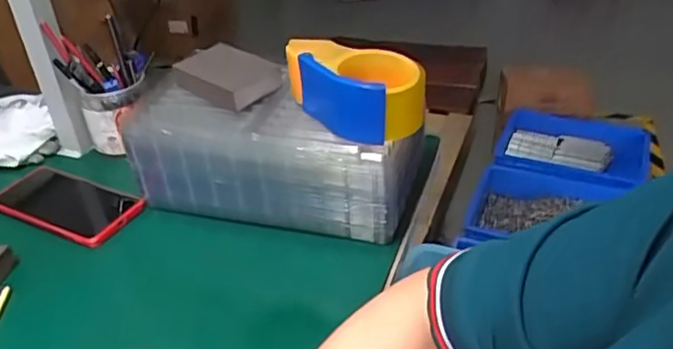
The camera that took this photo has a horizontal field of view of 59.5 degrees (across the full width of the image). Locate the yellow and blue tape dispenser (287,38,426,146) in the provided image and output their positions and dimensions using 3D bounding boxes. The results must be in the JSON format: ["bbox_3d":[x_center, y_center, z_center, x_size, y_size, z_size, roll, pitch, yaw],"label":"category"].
[{"bbox_3d":[0.017,-0.077,0.552,0.130,0.072,0.089,1,33,5],"label":"yellow and blue tape dispenser"}]

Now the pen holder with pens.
[{"bbox_3d":[-0.271,-0.109,0.715,0.076,0.143,0.095,4,34,10],"label":"pen holder with pens"}]

